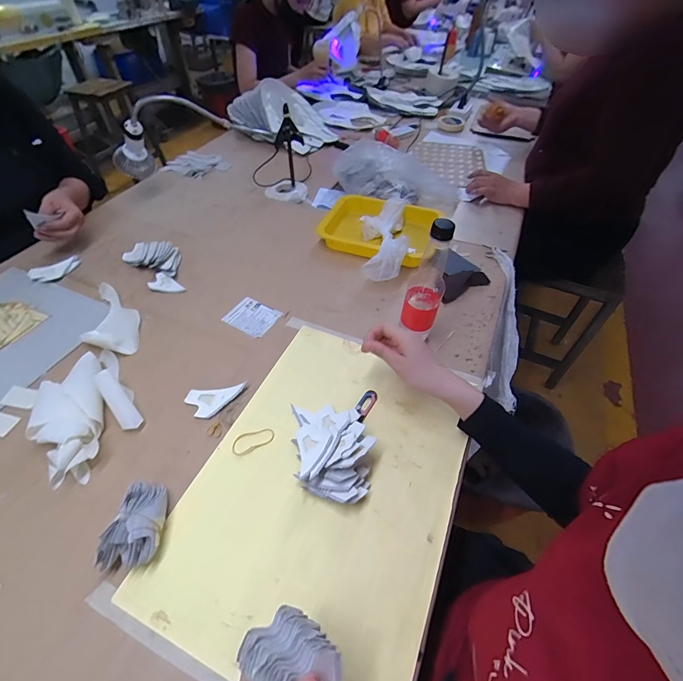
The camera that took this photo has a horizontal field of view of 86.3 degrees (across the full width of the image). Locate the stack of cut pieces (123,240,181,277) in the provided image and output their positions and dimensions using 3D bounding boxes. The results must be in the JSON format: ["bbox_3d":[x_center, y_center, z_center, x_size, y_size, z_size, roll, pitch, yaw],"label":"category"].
[{"bbox_3d":[-0.391,-0.179,0.770,0.135,0.024,0.080,17,51,13],"label":"stack of cut pieces"}]

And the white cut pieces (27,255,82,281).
[{"bbox_3d":[-0.576,-0.141,0.735,0.091,0.017,0.043,-29,56,-24],"label":"white cut pieces"}]

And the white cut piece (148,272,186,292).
[{"bbox_3d":[-0.351,-0.109,0.721,0.082,0.014,0.040,28,52,26],"label":"white cut piece"}]

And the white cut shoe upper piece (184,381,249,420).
[{"bbox_3d":[-0.189,0.089,0.547,0.086,0.008,0.051,-8,50,-8],"label":"white cut shoe upper piece"}]

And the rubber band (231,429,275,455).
[{"bbox_3d":[-0.124,0.142,0.513,0.061,0.004,0.029,-17,59,-14],"label":"rubber band"}]

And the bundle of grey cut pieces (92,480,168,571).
[{"bbox_3d":[-0.234,0.206,0.421,0.056,0.049,0.096,3,50,0],"label":"bundle of grey cut pieces"}]

